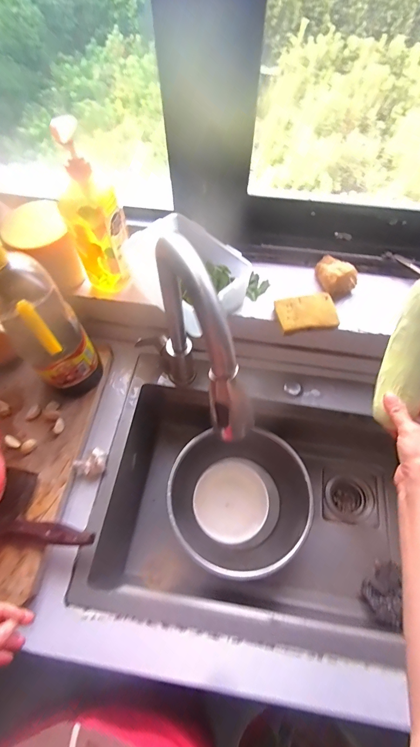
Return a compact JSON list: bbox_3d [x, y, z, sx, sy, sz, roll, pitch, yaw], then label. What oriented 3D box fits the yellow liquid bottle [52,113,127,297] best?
[{"bbox_3d":[-0.185,-0.247,0.546,0.090,0.262,0.070,-15,64,-8],"label":"yellow liquid bottle"}]

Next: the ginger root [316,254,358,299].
[{"bbox_3d":[0.229,-0.184,0.630,0.066,0.048,0.080,-38,69,-18],"label":"ginger root"}]

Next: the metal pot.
[{"bbox_3d":[0.055,0.271,0.725,0.288,0.135,0.279,0,62,0],"label":"metal pot"}]

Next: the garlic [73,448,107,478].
[{"bbox_3d":[-0.207,0.162,0.592,0.055,0.029,0.036,-32,67,-16],"label":"garlic"}]

